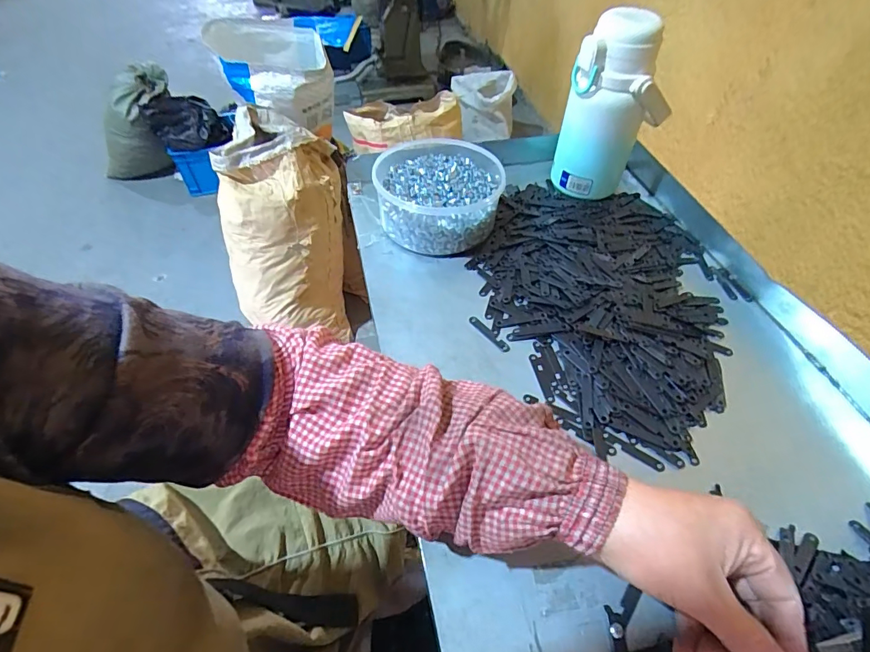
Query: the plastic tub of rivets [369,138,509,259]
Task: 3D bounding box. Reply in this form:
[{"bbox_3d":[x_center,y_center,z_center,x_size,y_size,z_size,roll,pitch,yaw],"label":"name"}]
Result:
[{"bbox_3d":[0.005,-0.157,0.537,0.143,0.064,0.149,0,50,0],"label":"plastic tub of rivets"}]

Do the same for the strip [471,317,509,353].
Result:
[{"bbox_3d":[0.053,0.008,0.438,0.010,0.004,0.051,-34,57,-25],"label":"strip"}]

